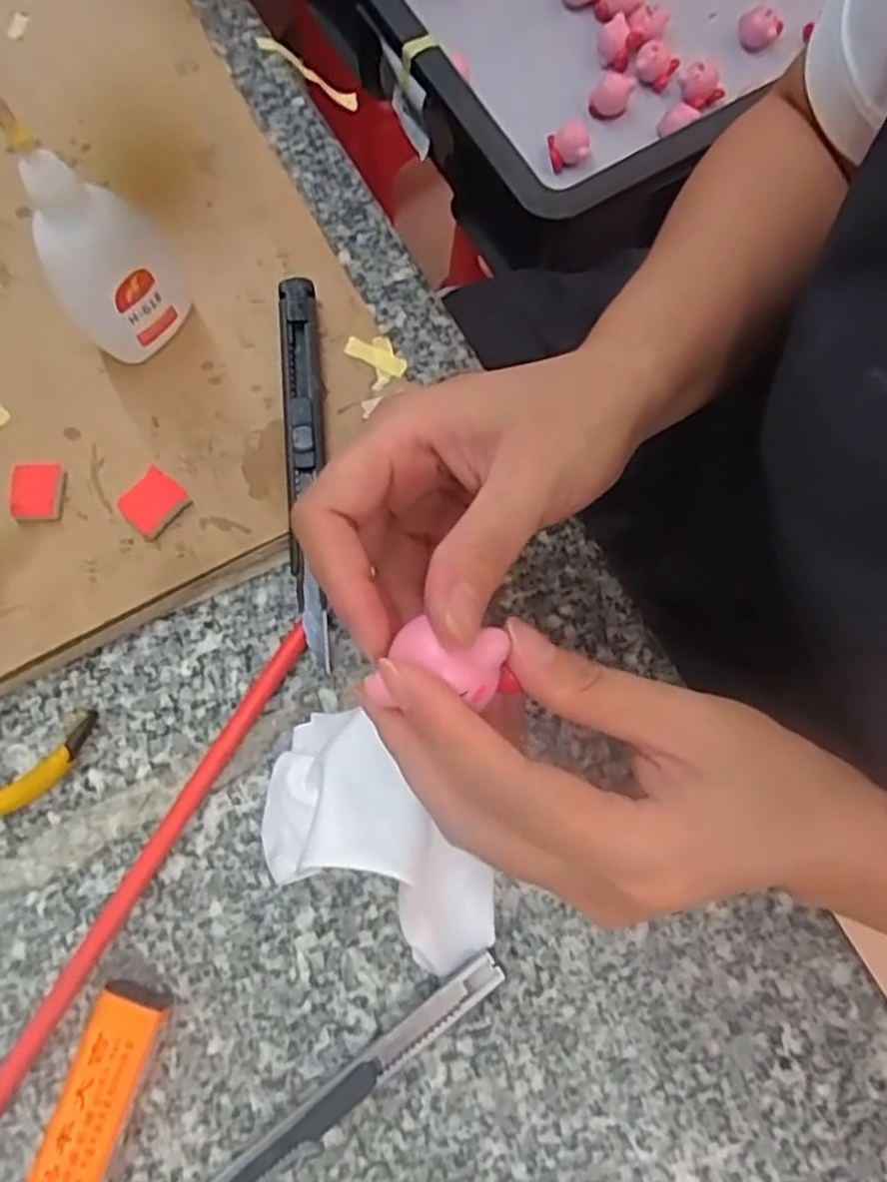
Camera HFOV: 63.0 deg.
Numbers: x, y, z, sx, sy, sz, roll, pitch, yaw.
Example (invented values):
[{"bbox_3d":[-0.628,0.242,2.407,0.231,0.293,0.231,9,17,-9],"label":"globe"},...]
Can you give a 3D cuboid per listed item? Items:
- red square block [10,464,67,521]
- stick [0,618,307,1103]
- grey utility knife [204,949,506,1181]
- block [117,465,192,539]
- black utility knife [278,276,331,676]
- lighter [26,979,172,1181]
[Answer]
[{"bbox_3d":[-0.159,-0.039,0.283,0.019,0.006,0.023,-1,76,1],"label":"red square block"},{"bbox_3d":[-0.106,0.101,0.253,0.007,0.007,0.206,30,79,8],"label":"stick"},{"bbox_3d":[-0.040,0.169,0.233,0.147,0.008,0.013,-36,78,-7],"label":"grey utility knife"},{"bbox_3d":[-0.112,-0.034,0.280,0.022,0.005,0.023,39,80,10],"label":"block"},{"bbox_3d":[-0.054,-0.050,0.283,0.015,0.012,0.157,-4,76,0],"label":"black utility knife"},{"bbox_3d":[-0.113,0.170,0.232,0.024,0.013,0.078,17,77,6],"label":"lighter"}]

